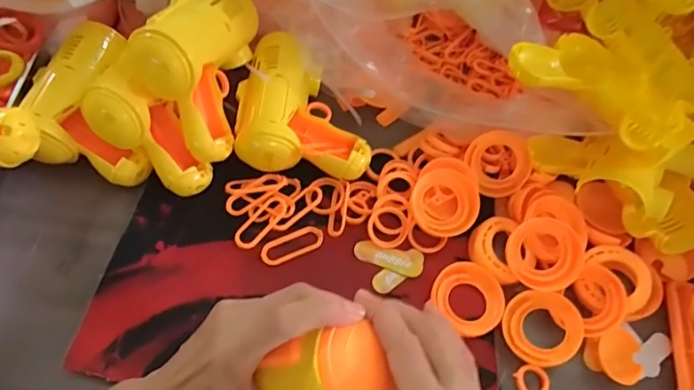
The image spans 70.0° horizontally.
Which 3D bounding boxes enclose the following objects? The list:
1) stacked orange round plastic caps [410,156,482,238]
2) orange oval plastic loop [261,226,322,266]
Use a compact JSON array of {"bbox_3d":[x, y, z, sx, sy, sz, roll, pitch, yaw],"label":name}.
[{"bbox_3d":[0.086,0.001,0.427,0.056,0.015,0.066,21,62,7],"label":"stacked orange round plastic caps"},{"bbox_3d":[-0.046,0.042,0.417,0.054,0.005,0.019,-22,66,-15],"label":"orange oval plastic loop"}]

